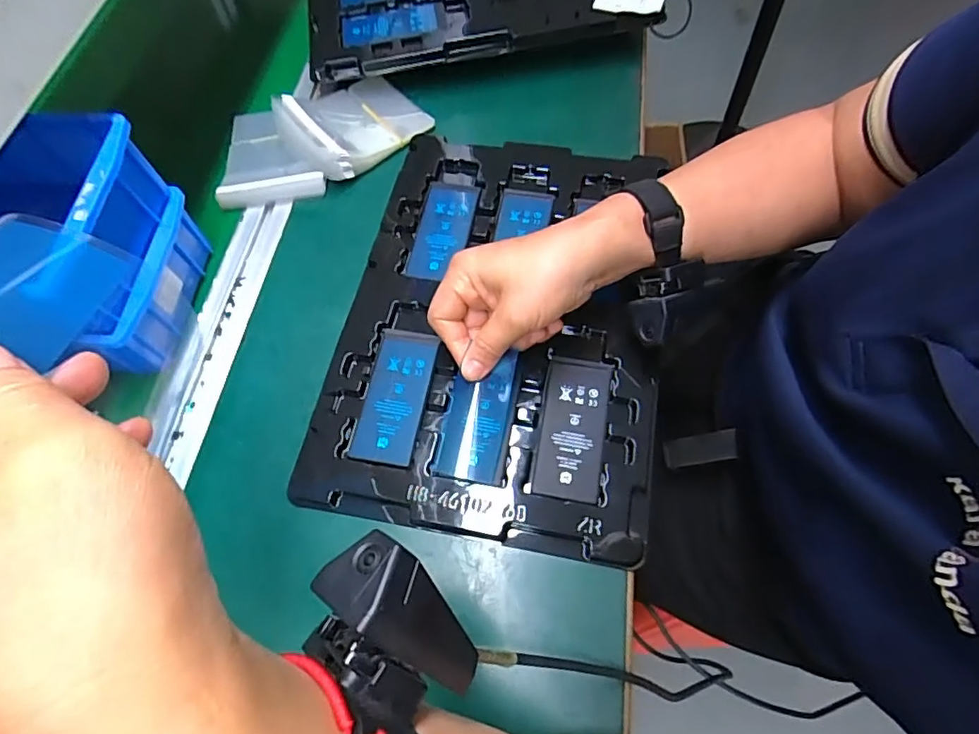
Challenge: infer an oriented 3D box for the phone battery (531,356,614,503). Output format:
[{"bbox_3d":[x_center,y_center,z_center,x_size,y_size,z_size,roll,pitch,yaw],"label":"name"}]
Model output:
[{"bbox_3d":[0.056,0.040,0.363,0.045,0.005,0.099,9,64,9],"label":"phone battery"}]

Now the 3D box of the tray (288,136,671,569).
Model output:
[{"bbox_3d":[0.007,-0.048,0.405,0.227,0.011,0.334,7,63,8],"label":"tray"}]

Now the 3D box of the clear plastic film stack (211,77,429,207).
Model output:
[{"bbox_3d":[-0.150,-0.211,0.484,0.183,0.040,0.112,-10,62,-1],"label":"clear plastic film stack"}]

